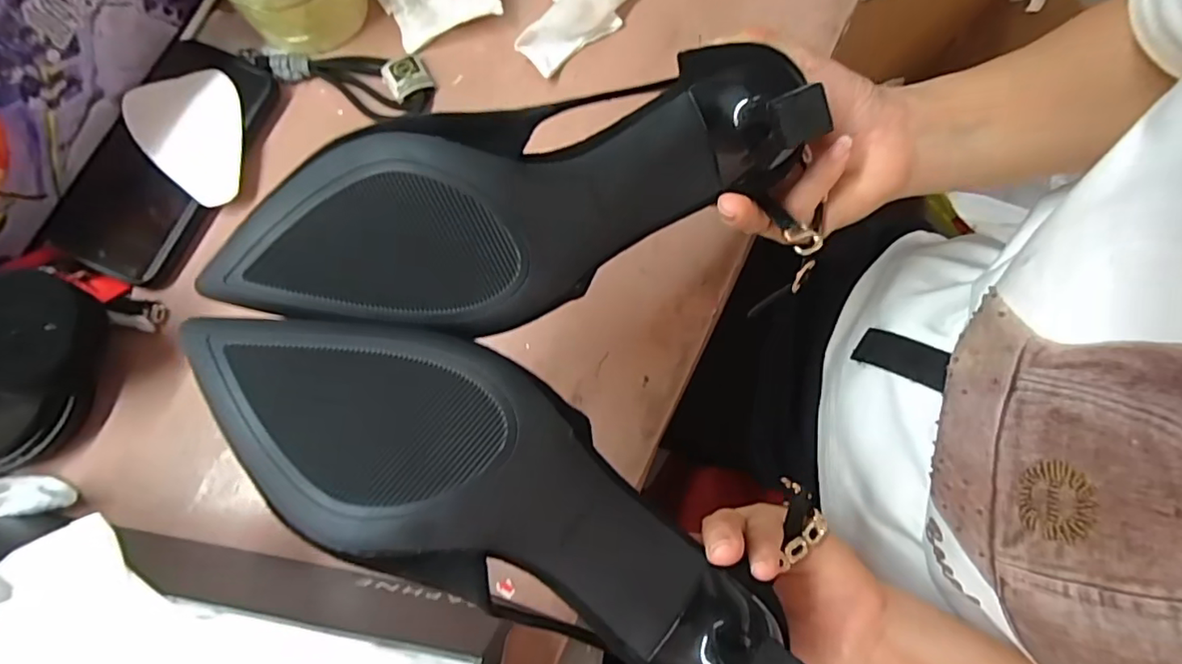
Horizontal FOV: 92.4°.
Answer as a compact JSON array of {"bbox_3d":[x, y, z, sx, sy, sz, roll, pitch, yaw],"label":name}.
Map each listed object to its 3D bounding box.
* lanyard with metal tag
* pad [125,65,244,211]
[{"bbox_3d":[-0.173,-0.171,0.387,0.131,0.011,0.046,2,78,1],"label":"lanyard with metal tag"},{"bbox_3d":[-0.255,-0.131,0.370,0.068,0.012,0.091,-40,81,-8],"label":"pad"}]

